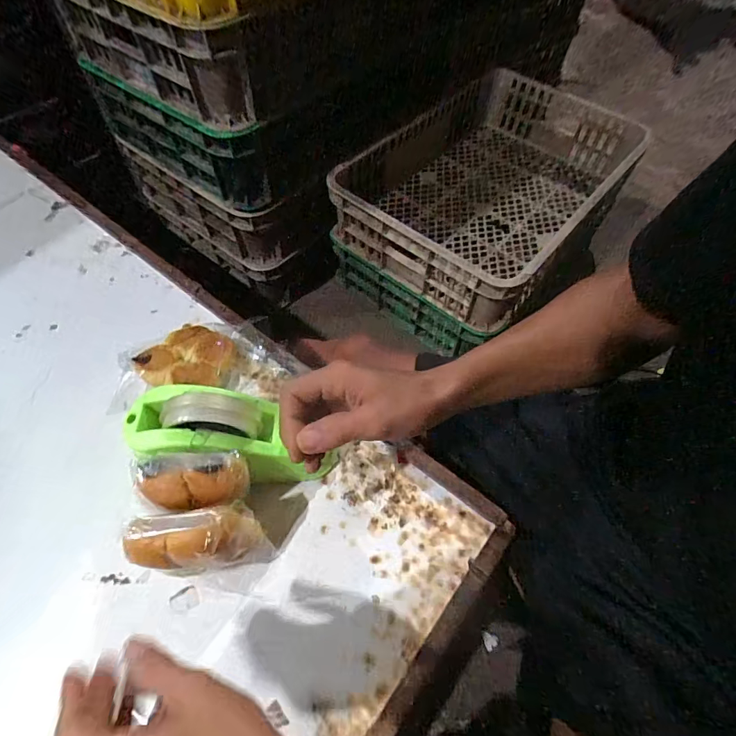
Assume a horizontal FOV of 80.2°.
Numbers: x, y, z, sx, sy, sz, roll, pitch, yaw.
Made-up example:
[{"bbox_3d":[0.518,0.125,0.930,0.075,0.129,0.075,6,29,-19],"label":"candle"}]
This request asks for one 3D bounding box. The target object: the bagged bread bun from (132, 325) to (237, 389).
[{"bbox_3d":[-0.228,-0.007,0.560,0.118,0.039,0.096,14,58,7],"label":"bagged bread bun"}]

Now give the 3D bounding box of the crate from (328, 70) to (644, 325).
[{"bbox_3d":[0.274,-0.411,0.934,0.437,0.140,0.684,36,64,20],"label":"crate"}]

